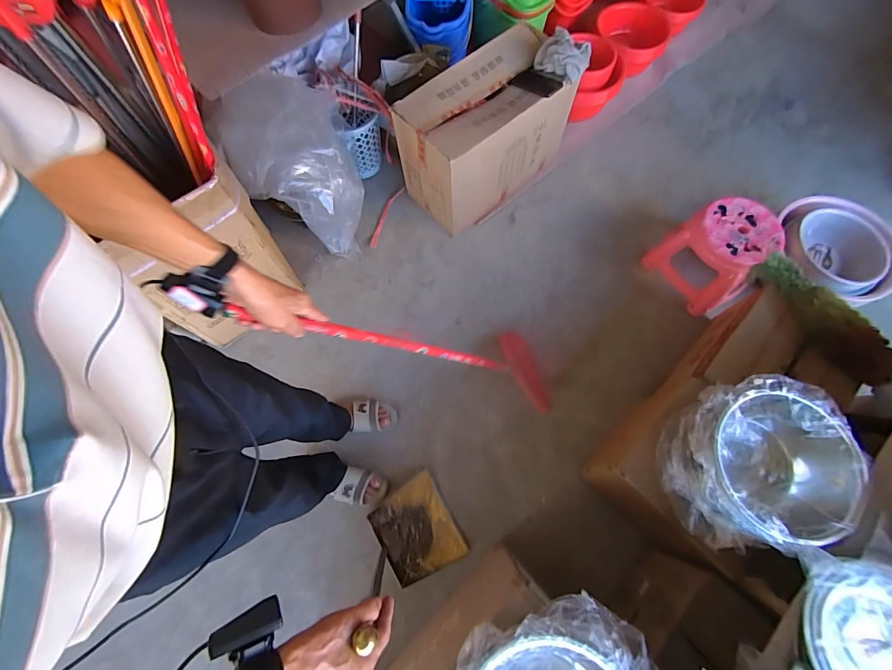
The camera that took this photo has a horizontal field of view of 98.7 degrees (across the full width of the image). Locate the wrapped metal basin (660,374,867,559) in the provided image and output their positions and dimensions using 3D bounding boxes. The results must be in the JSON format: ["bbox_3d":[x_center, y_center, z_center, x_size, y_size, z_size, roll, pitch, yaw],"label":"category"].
[{"bbox_3d":[0.608,0.256,0.786,0.268,0.199,0.280,1,73,-2],"label":"wrapped metal basin"}]

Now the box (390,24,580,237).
[{"bbox_3d":[0.133,-0.706,1.381,0.561,0.401,0.327,-39,78,-13],"label":"box"}]

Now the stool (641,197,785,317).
[{"bbox_3d":[0.922,-0.284,1.317,0.277,0.250,0.282,-38,78,-12],"label":"stool"}]

